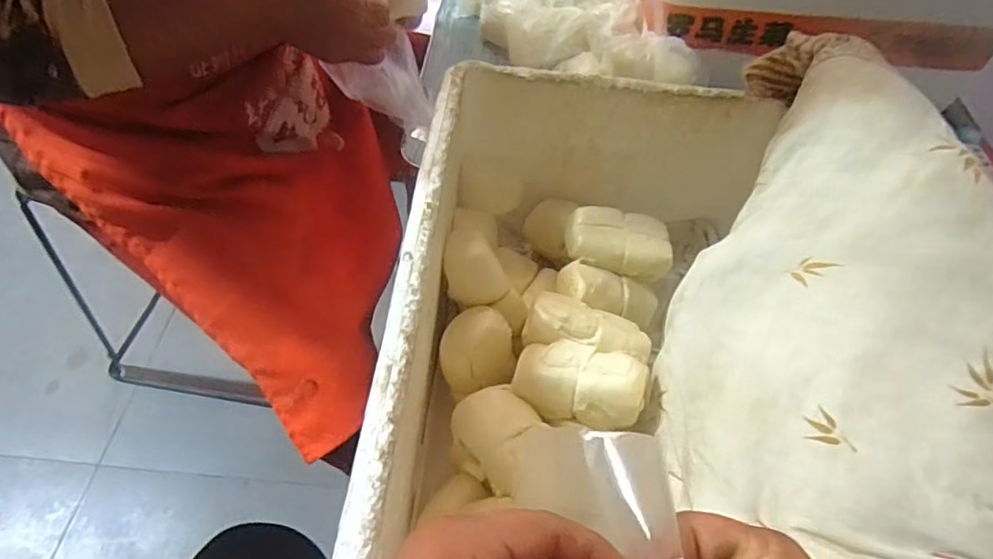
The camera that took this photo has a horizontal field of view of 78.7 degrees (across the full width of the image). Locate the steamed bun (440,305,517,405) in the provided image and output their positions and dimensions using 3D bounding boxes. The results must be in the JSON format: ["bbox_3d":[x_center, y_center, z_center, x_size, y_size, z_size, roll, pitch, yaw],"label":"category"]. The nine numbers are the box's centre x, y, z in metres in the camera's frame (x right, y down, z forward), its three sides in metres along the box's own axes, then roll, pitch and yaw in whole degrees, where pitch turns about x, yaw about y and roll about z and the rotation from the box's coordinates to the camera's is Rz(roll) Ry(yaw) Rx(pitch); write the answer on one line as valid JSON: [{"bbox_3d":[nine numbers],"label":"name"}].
[{"bbox_3d":[-0.021,0.062,0.542,0.064,0.044,0.072,-10,88,-17],"label":"steamed bun"}]

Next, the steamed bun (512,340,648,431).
[{"bbox_3d":[0.067,0.083,0.498,0.100,0.041,0.058,8,51,1],"label":"steamed bun"}]

